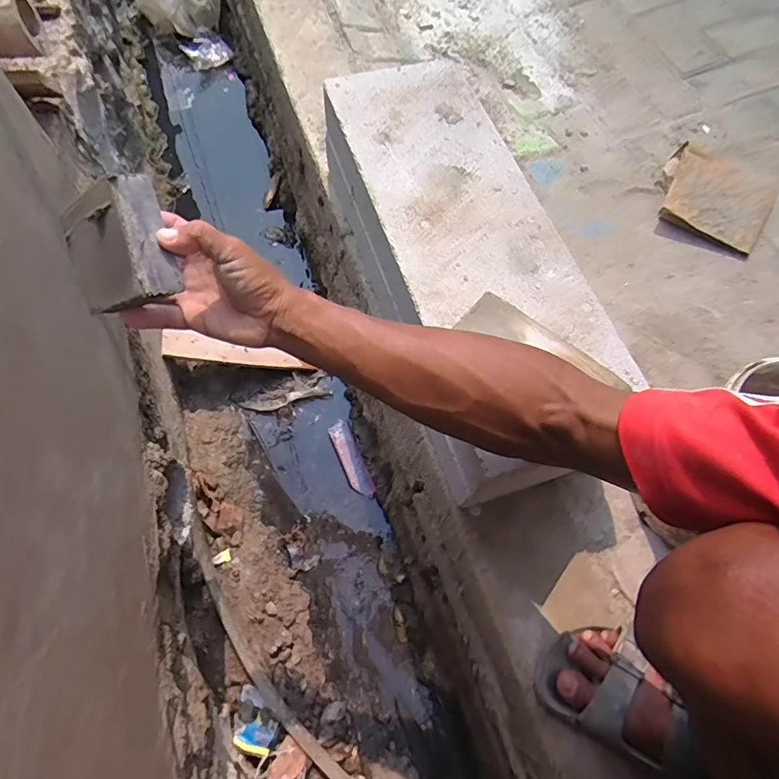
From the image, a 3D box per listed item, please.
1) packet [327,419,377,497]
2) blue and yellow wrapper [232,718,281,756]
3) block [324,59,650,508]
[{"bbox_3d":[-0.076,0.138,0.970,0.042,0.016,0.159,-22,68,-13],"label":"packet"},{"bbox_3d":[-0.208,0.536,0.763,0.062,0.012,0.052,13,30,4],"label":"blue and yellow wrapper"},{"bbox_3d":[0.083,-0.169,0.647,0.201,0.153,0.561,-16,67,-11],"label":"block"}]

